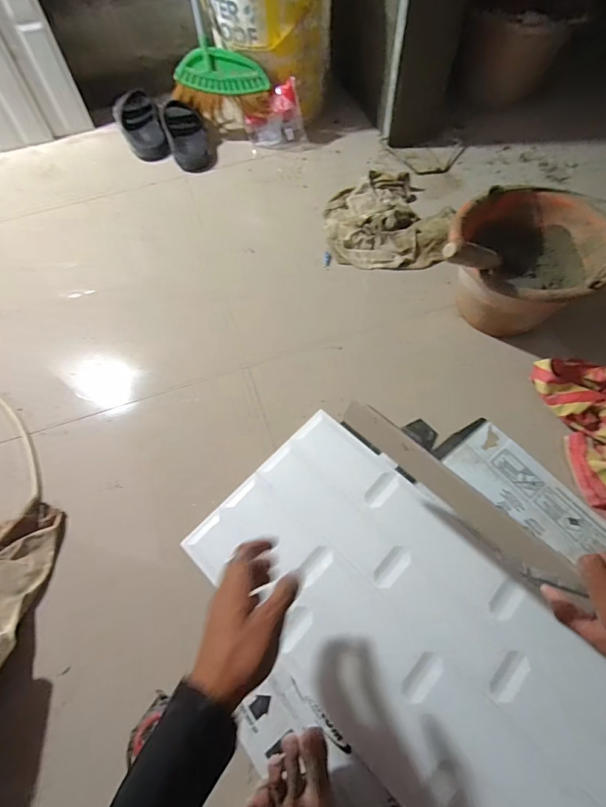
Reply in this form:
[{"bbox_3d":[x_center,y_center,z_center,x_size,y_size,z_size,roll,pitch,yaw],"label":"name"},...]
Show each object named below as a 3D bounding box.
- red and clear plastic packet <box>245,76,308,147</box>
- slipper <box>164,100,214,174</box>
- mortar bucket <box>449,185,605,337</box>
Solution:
[{"bbox_3d":[-0.073,-0.692,0.979,0.143,0.122,0.027,-1,49,17],"label":"red and clear plastic packet"},{"bbox_3d":[-0.290,-0.678,1.006,0.091,0.070,0.213,-15,63,-6],"label":"slipper"},{"bbox_3d":[0.363,-0.224,0.691,0.239,0.166,0.215,4,62,4],"label":"mortar bucket"}]

